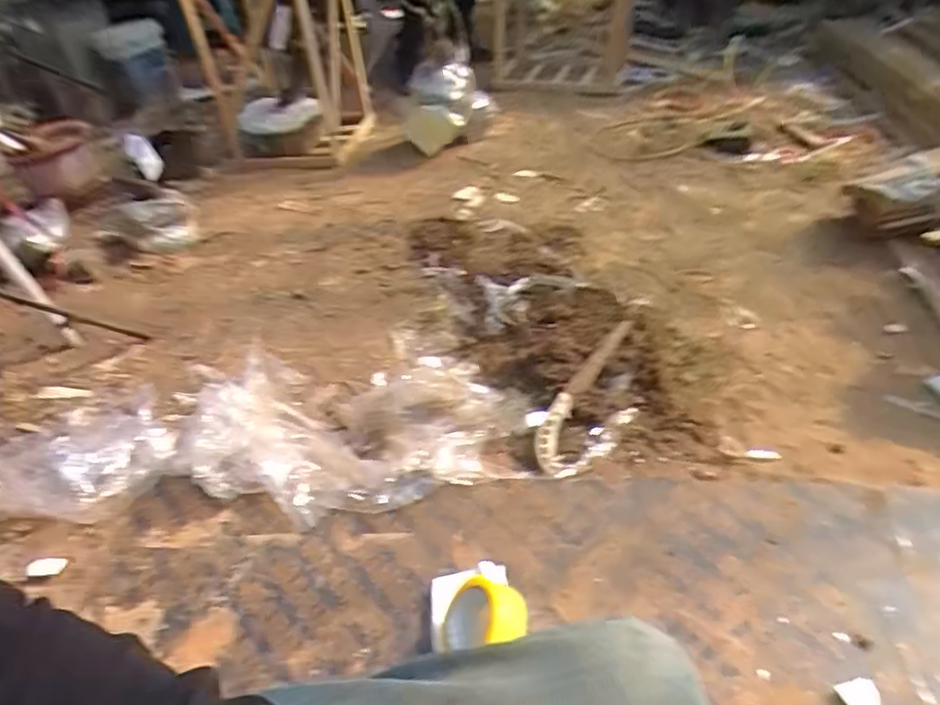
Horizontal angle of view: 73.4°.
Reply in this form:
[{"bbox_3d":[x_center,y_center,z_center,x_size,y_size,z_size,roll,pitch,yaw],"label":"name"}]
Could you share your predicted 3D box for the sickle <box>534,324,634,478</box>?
[{"bbox_3d":[0.223,0.057,1.241,0.065,0.083,0.410,11,33,27],"label":"sickle"}]

